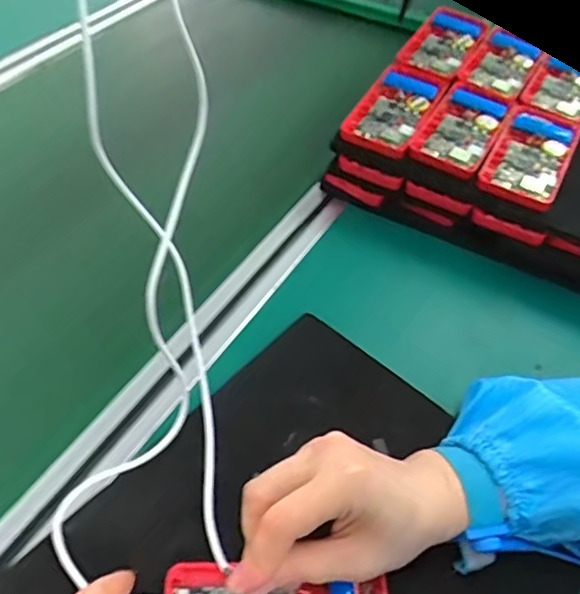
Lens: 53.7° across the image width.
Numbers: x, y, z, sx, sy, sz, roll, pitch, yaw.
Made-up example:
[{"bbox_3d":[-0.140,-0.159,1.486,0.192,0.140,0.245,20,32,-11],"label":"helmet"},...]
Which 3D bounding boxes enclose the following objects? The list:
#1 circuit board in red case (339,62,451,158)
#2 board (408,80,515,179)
[{"bbox_3d":[0.101,-0.178,0.528,0.062,0.027,0.118,25,53,17],"label":"circuit board in red case"},{"bbox_3d":[0.153,-0.151,0.507,0.062,0.027,0.102,26,53,17],"label":"board"}]

